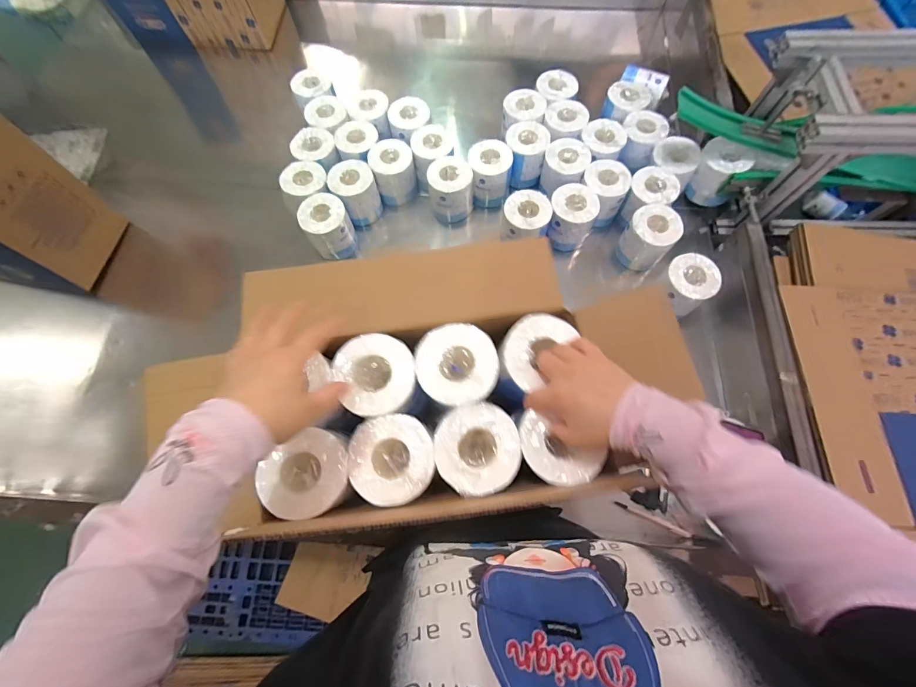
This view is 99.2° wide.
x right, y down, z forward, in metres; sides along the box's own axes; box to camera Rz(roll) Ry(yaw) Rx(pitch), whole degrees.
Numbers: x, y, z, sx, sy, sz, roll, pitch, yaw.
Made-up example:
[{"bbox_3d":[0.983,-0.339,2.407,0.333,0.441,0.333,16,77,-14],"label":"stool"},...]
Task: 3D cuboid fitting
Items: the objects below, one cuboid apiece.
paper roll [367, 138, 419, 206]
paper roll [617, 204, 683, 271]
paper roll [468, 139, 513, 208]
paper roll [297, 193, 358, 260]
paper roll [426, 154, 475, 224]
[{"bbox_3d":[-0.150,-0.400,0.916,0.099,0.108,0.096,-18,72,-6],"label":"paper roll"},{"bbox_3d":[0.400,-0.223,0.826,0.091,0.103,0.094,0,71,0],"label":"paper roll"},{"bbox_3d":[0.072,-0.383,0.905,0.097,0.125,0.101,1,71,1],"label":"paper roll"},{"bbox_3d":[-0.284,-0.253,0.854,0.092,0.110,0.098,0,71,0],"label":"paper roll"},{"bbox_3d":[-0.015,-0.349,0.891,0.096,0.122,0.094,0,71,0],"label":"paper roll"}]

